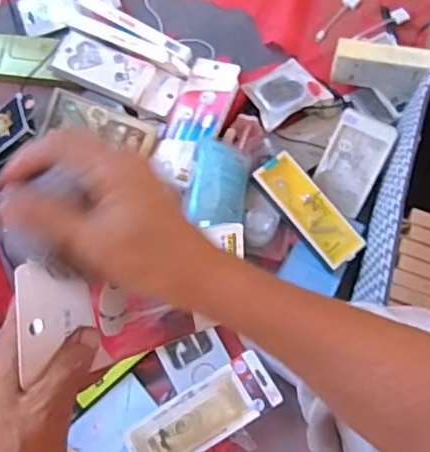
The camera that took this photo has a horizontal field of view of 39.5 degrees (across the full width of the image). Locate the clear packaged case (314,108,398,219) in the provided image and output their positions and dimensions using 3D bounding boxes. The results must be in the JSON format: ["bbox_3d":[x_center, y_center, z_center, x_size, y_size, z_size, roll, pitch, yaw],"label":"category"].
[{"bbox_3d":[0.196,-0.090,0.858,0.080,0.012,0.137,25,108,10],"label":"clear packaged case"}]

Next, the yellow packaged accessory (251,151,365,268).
[{"bbox_3d":[0.133,-0.024,0.842,0.063,0.021,0.174,-36,75,-12],"label":"yellow packaged accessory"}]

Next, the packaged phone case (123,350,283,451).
[{"bbox_3d":[-0.025,0.256,0.786,0.188,0.035,0.079,-31,74,-10],"label":"packaged phone case"}]

